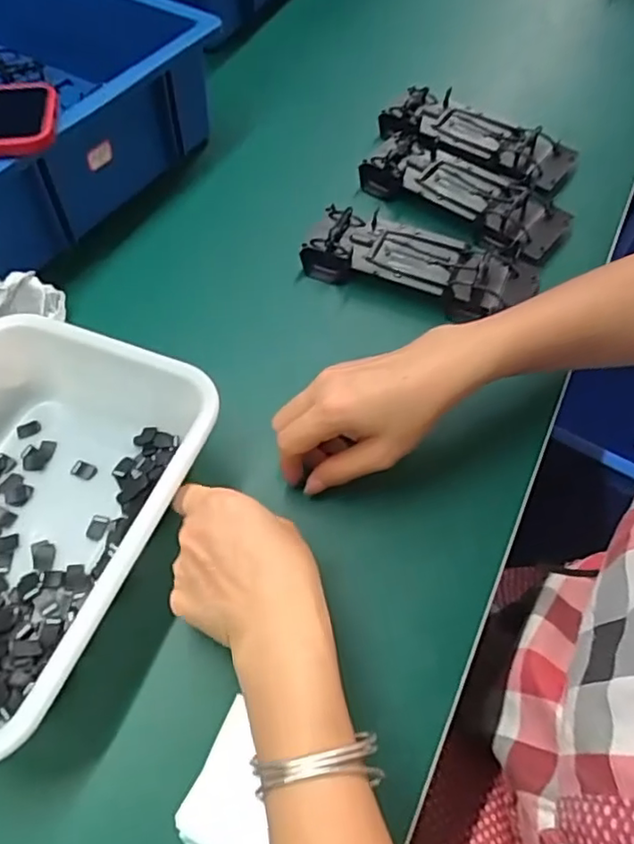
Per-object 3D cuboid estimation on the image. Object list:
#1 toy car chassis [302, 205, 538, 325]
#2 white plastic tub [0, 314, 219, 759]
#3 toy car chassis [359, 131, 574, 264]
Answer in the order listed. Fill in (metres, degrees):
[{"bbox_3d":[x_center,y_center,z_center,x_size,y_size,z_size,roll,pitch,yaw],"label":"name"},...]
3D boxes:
[{"bbox_3d":[0.088,-0.136,0.519,0.193,0.028,0.078,13,56,6],"label":"toy car chassis"},{"bbox_3d":[-0.190,0.056,0.372,0.188,0.070,0.241,20,57,10],"label":"white plastic tub"},{"bbox_3d":[0.137,-0.213,0.566,0.192,0.030,0.078,30,59,16],"label":"toy car chassis"}]

